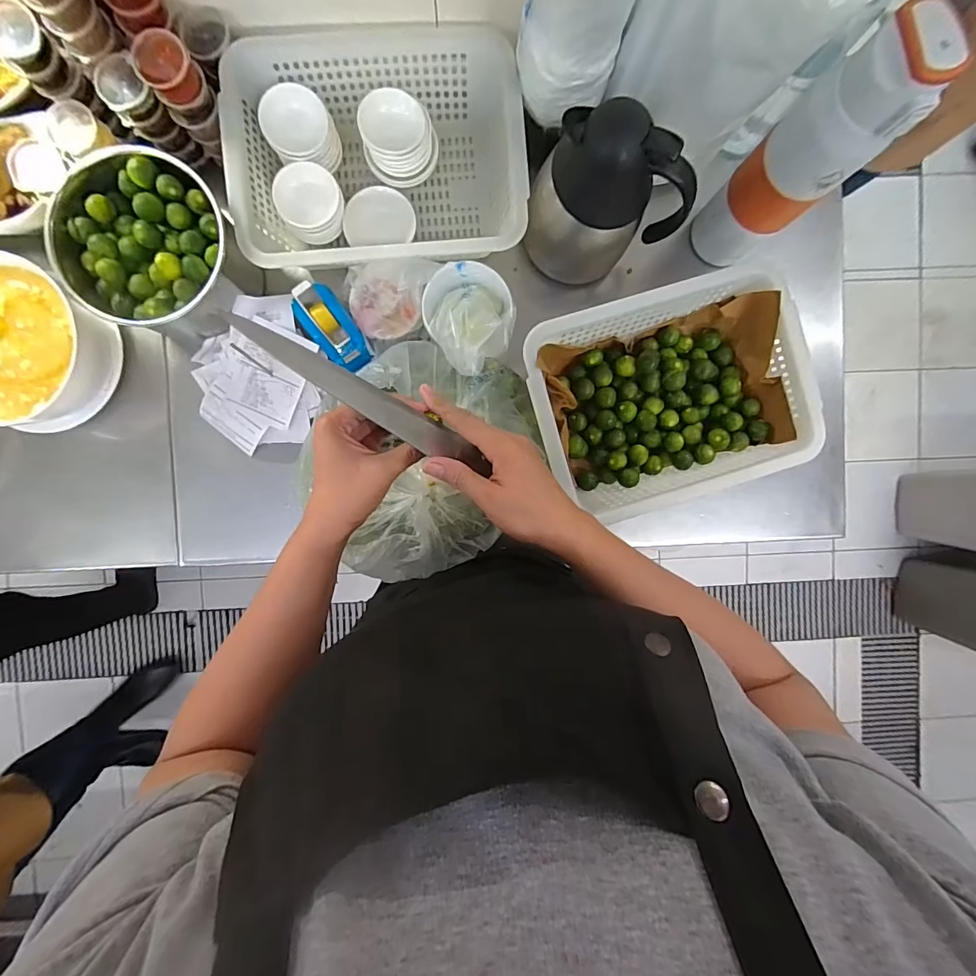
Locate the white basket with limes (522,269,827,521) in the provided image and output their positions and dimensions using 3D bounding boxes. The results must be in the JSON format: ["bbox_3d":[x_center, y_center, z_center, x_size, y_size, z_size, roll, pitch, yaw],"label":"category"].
[{"bbox_3d":[0.209,-0.108,0.537,0.307,0.082,0.229,-17,93,-1],"label":"white basket with limes"}]

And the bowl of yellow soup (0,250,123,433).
[{"bbox_3d":[-0.546,-0.164,0.518,0.188,0.070,0.178,0,92,-2],"label":"bowl of yellow soup"}]

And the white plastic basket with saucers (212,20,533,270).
[{"bbox_3d":[-0.122,-0.381,0.523,0.313,0.094,0.236,-6,92,-2],"label":"white plastic basket with saucers"}]

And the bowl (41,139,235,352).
[{"bbox_3d":[-0.363,-0.259,0.499,0.173,0.093,0.167,0,92,-2],"label":"bowl"}]

